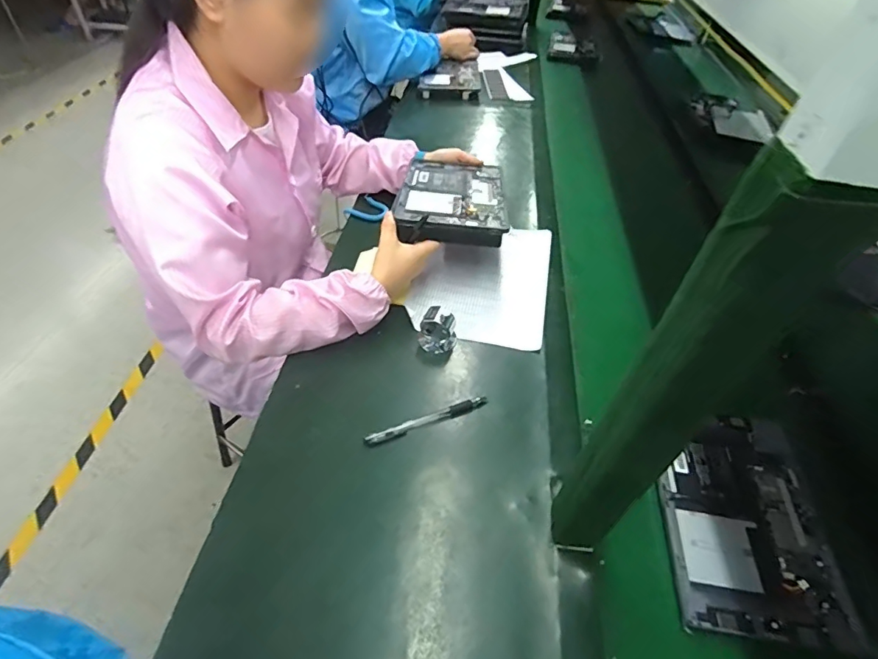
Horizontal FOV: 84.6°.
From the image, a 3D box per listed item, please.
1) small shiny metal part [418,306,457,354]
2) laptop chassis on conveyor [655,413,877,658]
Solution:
[{"bbox_3d":[-0.001,-0.004,0.660,0.053,0.048,0.036,7,46,2],"label":"small shiny metal part"},{"bbox_3d":[0.324,0.199,0.522,0.171,0.018,0.241,7,46,2],"label":"laptop chassis on conveyor"}]

